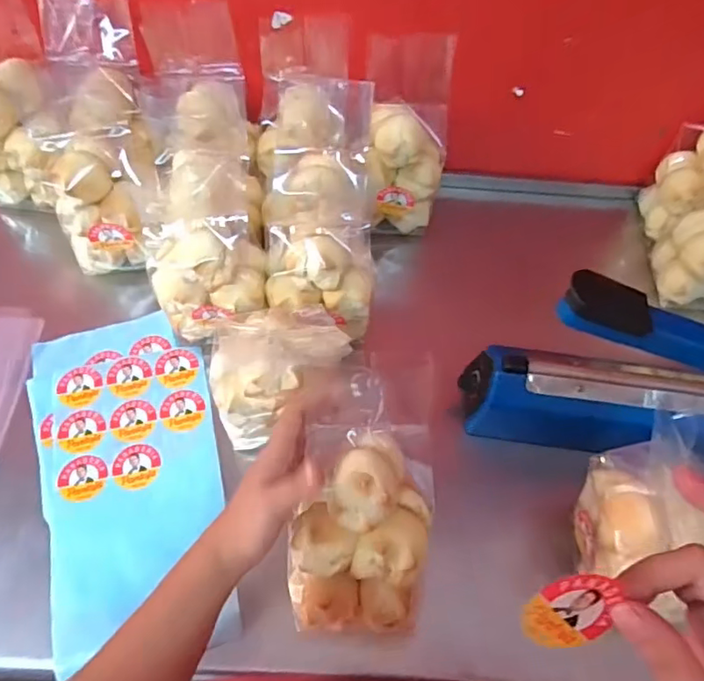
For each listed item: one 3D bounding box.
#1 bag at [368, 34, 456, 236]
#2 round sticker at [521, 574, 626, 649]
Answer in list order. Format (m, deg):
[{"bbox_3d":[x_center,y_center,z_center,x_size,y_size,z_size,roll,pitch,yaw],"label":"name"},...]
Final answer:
[{"bbox_3d":[0.056,-0.218,0.635,0.101,0.219,0.060,-6,38,-7],"label":"bag"},{"bbox_3d":[0.092,0.115,0.241,0.037,0.038,0.004,2,23,-3],"label":"round sticker"}]

